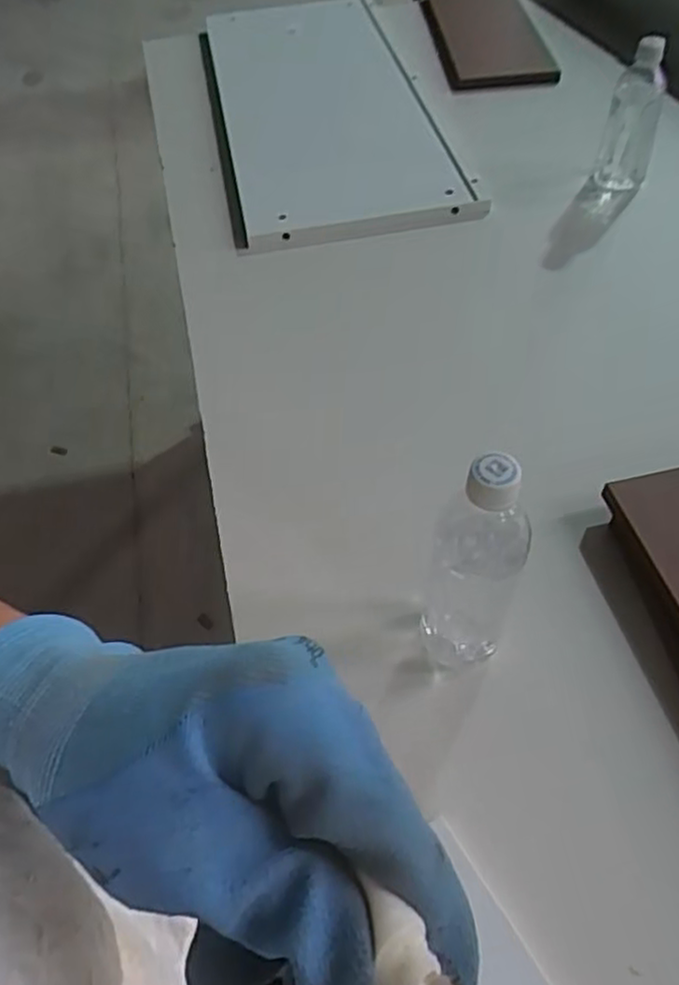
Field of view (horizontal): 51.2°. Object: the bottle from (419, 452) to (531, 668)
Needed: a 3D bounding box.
[{"bbox_3d":[0.093,0.049,0.498,0.057,0.217,0.059,7,54,8],"label":"bottle"}]

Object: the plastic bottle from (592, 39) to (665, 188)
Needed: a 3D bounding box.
[{"bbox_3d":[0.389,-0.494,0.937,0.067,0.176,0.061,15,56,14],"label":"plastic bottle"}]

